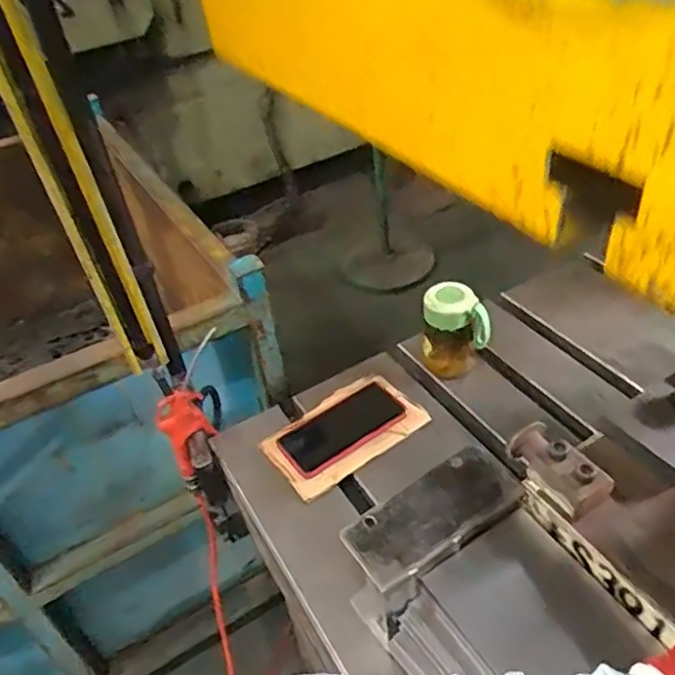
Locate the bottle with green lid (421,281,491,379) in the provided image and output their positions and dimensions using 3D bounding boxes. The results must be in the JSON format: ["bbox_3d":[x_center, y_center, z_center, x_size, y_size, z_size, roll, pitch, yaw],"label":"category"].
[{"bbox_3d":[0.159,-0.003,0.868,0.080,0.141,0.065,-6,40,2],"label":"bottle with green lid"}]

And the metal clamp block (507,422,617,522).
[{"bbox_3d":[0.197,0.116,0.572,0.045,0.048,0.088,-24,43,-18],"label":"metal clamp block"}]

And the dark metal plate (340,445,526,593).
[{"bbox_3d":[0.089,0.158,0.575,0.165,0.020,0.067,-30,51,-21],"label":"dark metal plate"}]

